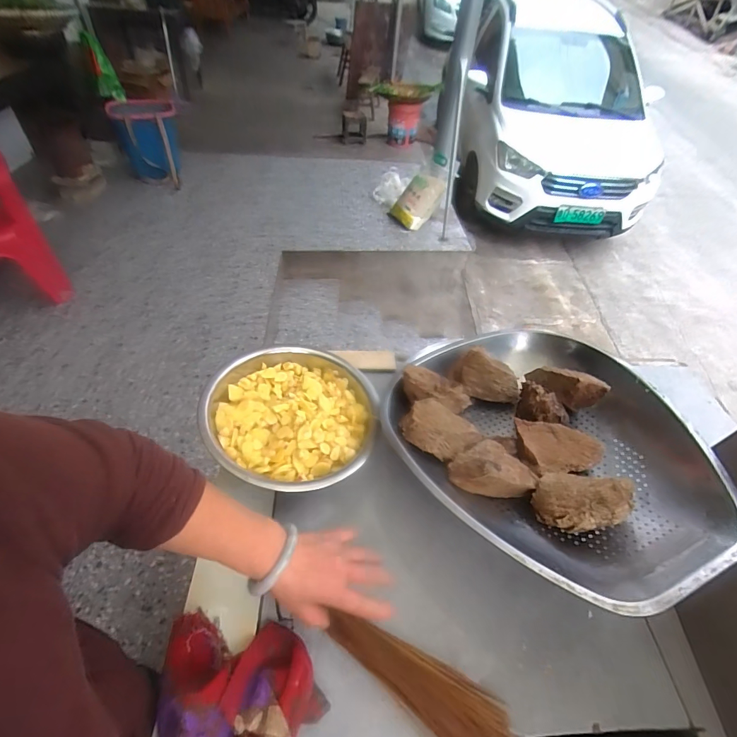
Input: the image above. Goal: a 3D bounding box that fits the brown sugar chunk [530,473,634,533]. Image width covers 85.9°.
[{"bbox_3d":[0.265,0.170,0.494,0.108,0.032,0.072,-1,46,28],"label":"brown sugar chunk"}]

